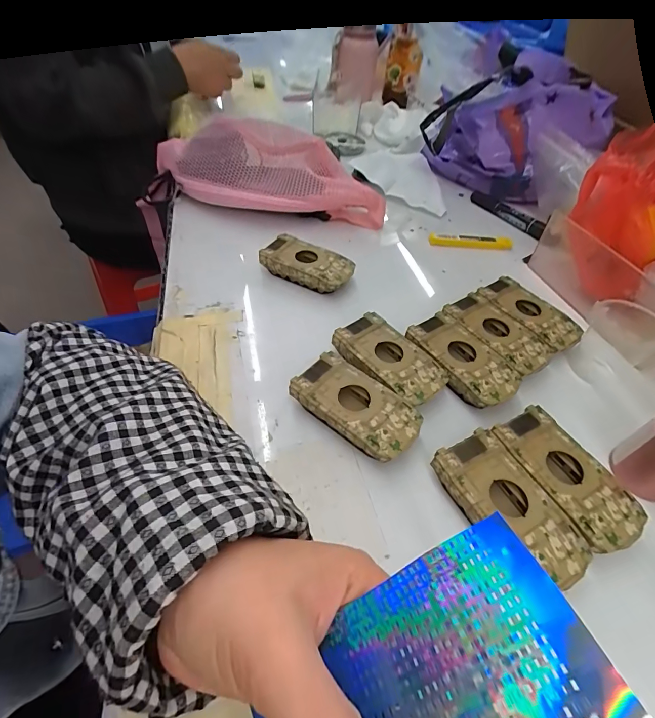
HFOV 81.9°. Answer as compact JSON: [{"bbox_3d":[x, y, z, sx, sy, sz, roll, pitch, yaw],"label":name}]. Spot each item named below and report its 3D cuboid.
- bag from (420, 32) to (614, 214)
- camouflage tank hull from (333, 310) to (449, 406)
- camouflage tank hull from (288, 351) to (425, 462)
[{"bbox_3d":[0.262,-0.334,0.557,0.238,0.136,0.183,33,55,22],"label":"bag"},{"bbox_3d":[0.052,0.003,0.324,0.054,0.023,0.094,-29,57,-26],"label":"camouflage tank hull"},{"bbox_3d":[0.021,0.039,0.290,0.094,0.025,0.050,33,55,23],"label":"camouflage tank hull"}]

